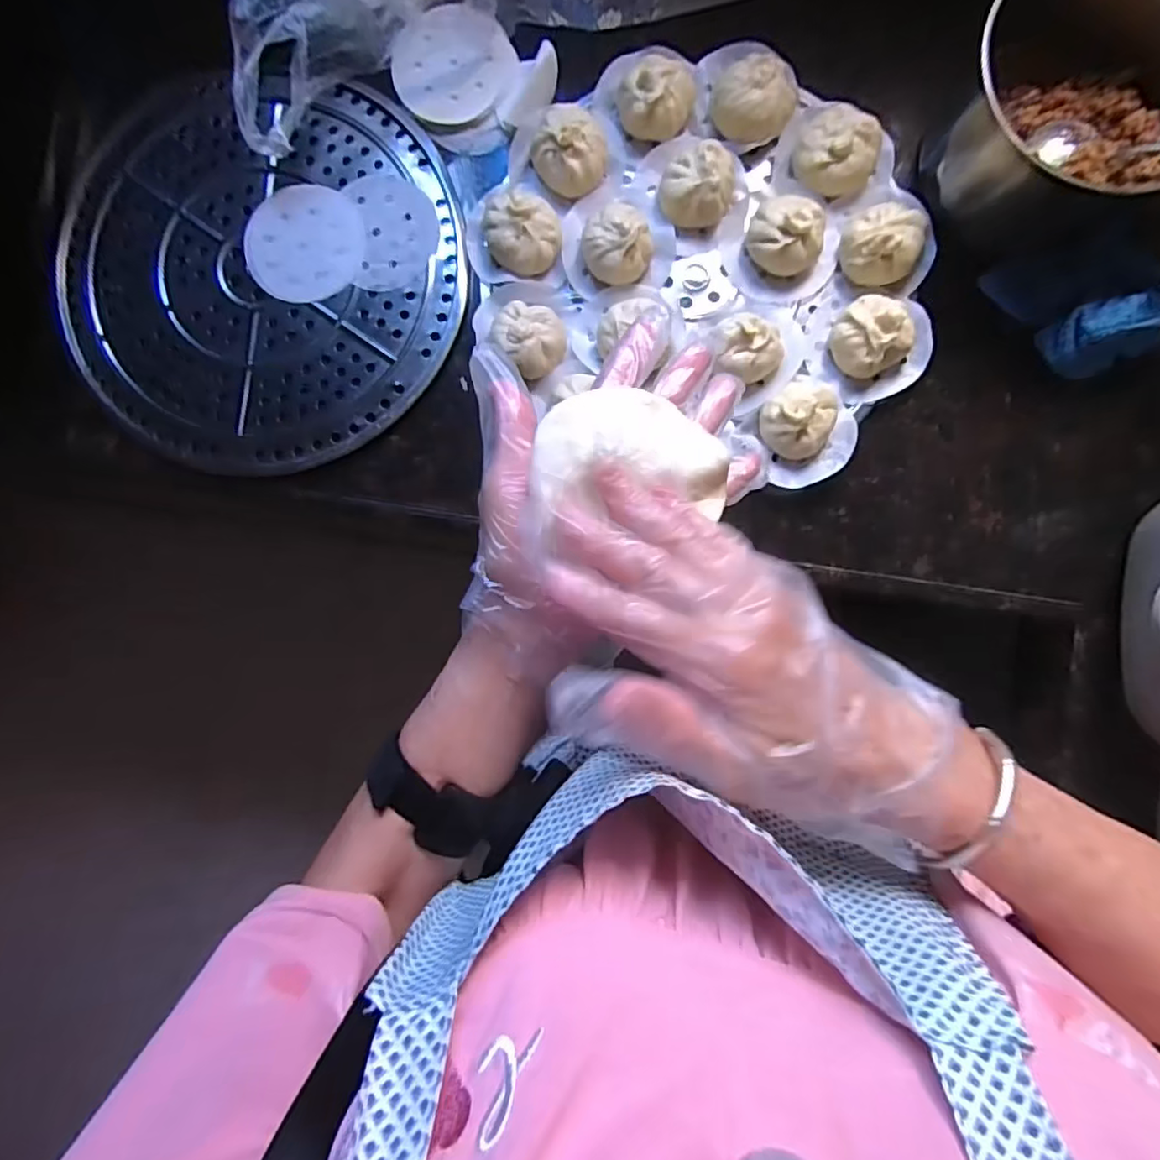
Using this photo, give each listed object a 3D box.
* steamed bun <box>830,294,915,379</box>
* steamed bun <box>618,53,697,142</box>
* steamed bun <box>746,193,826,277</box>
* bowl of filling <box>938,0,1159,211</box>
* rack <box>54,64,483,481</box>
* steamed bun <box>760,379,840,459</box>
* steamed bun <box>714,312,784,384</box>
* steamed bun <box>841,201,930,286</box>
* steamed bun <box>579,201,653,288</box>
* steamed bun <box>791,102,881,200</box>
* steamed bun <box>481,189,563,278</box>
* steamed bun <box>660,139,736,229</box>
[{"bbox_3d":[0.228,-0.190,0.461,0.046,0.037,0.055,-36,87,1],"label":"steamed bun"},{"bbox_3d":[0.065,-0.396,0.477,0.054,0.034,0.060,38,90,3],"label":"steamed bun"},{"bbox_3d":[0.165,-0.275,0.469,0.049,0.035,0.058,-41,87,0],"label":"steamed bun"},{"bbox_3d":[0.367,-0.355,0.428,0.174,0.085,0.162,0,88,2],"label":"bowl of filling"},{"bbox_3d":[-0.274,-0.262,0.510,0.348,0.021,0.333,4,88,3],"label":"rack"},{"bbox_3d":[0.173,-0.126,0.462,0.058,0.039,0.054,0,88,2],"label":"steamed bun"},{"bbox_3d":[0.134,-0.184,0.467,0.057,0.038,0.052,0,88,2],"label":"steamed bun"},{"bbox_3d":[0.239,-0.266,0.465,0.058,0.035,0.056,0,88,2],"label":"steamed bun"},{"bbox_3d":[0.030,-0.269,0.473,0.055,0.038,0.053,0,88,2],"label":"steamed bun"},{"bbox_3d":[0.208,-0.347,0.474,0.062,0.031,0.059,0,88,2],"label":"steamed bun"},{"bbox_3d":[-0.046,-0.278,0.475,0.058,0.028,0.055,0,88,2],"label":"steamed bun"},{"bbox_3d":[0.096,-0.317,0.475,0.057,0.033,0.055,15,89,3],"label":"steamed bun"}]

